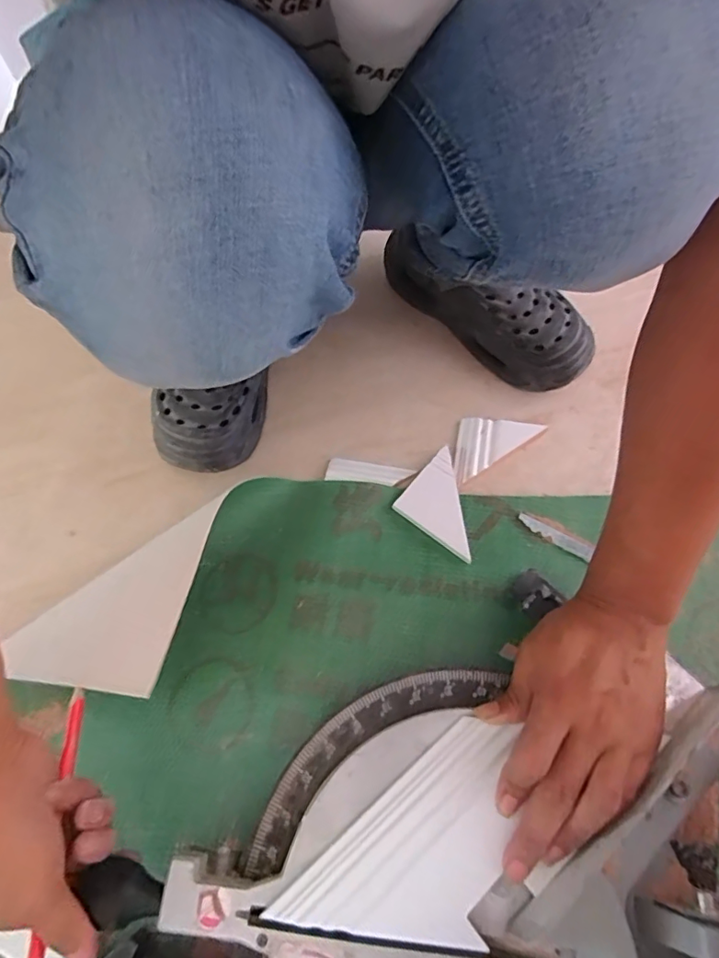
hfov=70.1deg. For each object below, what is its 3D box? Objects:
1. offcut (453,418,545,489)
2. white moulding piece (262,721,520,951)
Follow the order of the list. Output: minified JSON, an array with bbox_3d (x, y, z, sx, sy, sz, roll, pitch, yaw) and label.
[{"bbox_3d":[0.137,-0.045,0.565,0.112,0.010,0.061,-32,64,-13],"label":"offcut"},{"bbox_3d":[0.039,0.239,0.324,0.171,0.012,0.085,-37,66,-16],"label":"white moulding piece"}]

